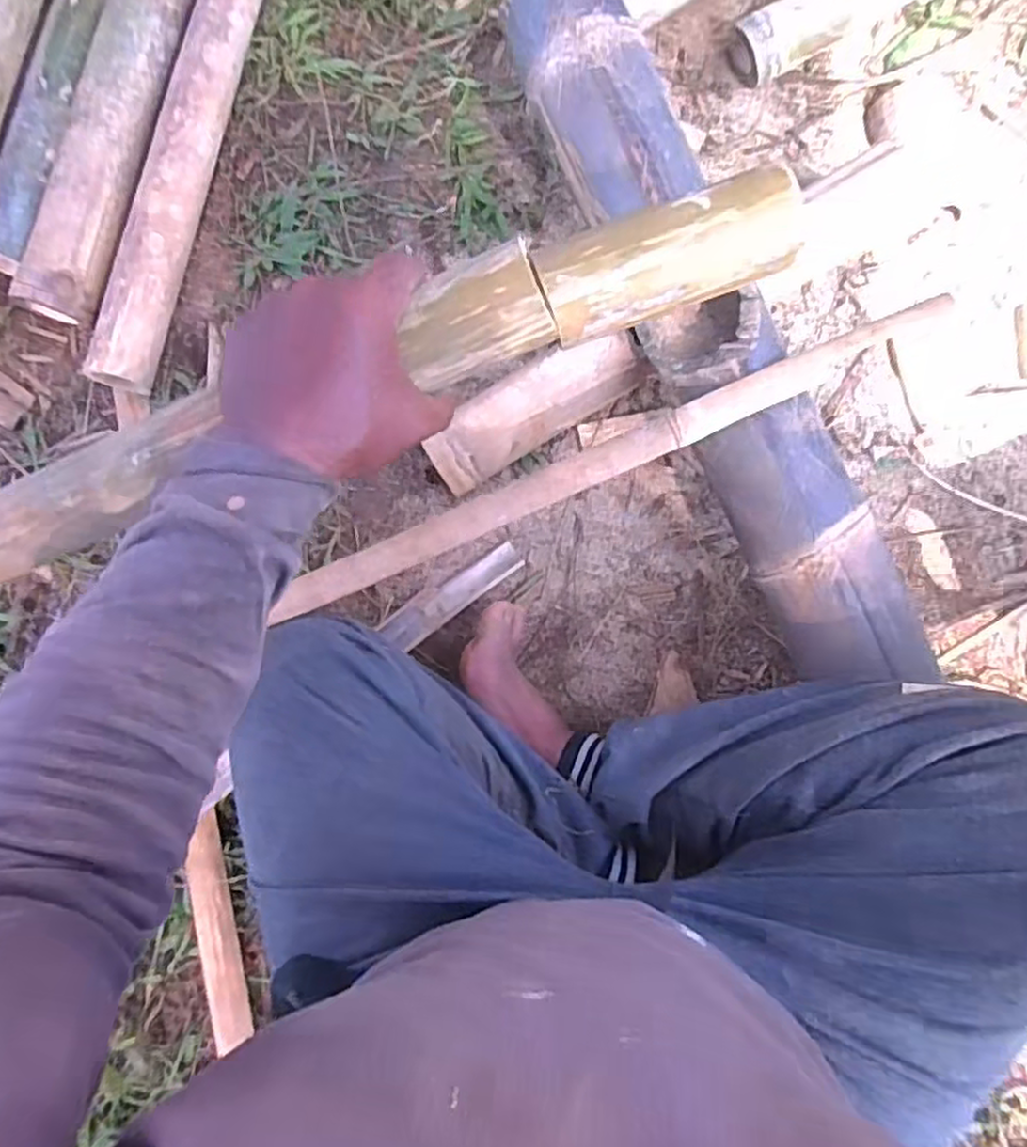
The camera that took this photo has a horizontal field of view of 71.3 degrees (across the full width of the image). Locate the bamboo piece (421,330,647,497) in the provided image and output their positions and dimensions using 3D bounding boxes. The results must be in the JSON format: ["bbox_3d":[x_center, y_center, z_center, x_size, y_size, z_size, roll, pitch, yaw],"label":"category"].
[{"bbox_3d":[0.014,-0.152,0.643,0.200,0.042,0.066,-31,81,0],"label":"bamboo piece"}]

